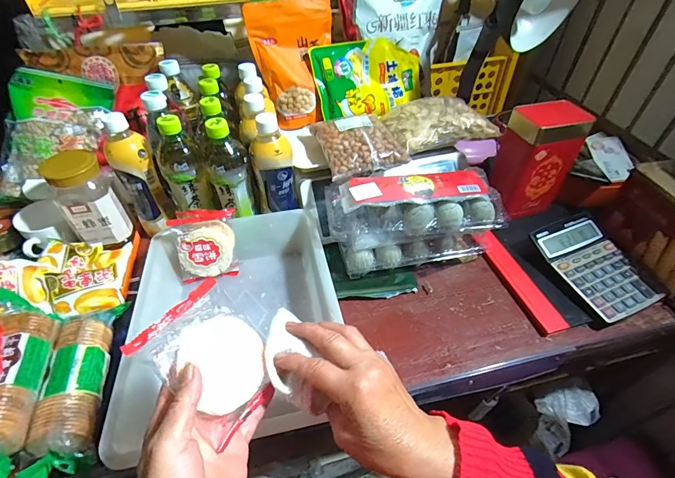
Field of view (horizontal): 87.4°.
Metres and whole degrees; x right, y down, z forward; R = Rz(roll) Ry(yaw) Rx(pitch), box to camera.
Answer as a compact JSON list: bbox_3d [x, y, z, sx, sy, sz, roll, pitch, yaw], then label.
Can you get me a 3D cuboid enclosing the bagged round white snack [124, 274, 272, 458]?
[{"bbox_3d":[-0.099,0.097,0.288,0.106,0.011,0.075,47,50,-3],"label":"bagged round white snack"}]

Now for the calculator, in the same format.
[{"bbox_3d":[0.400,0.037,0.552,0.128,0.043,0.175,-14,47,-15],"label":"calculator"}]

